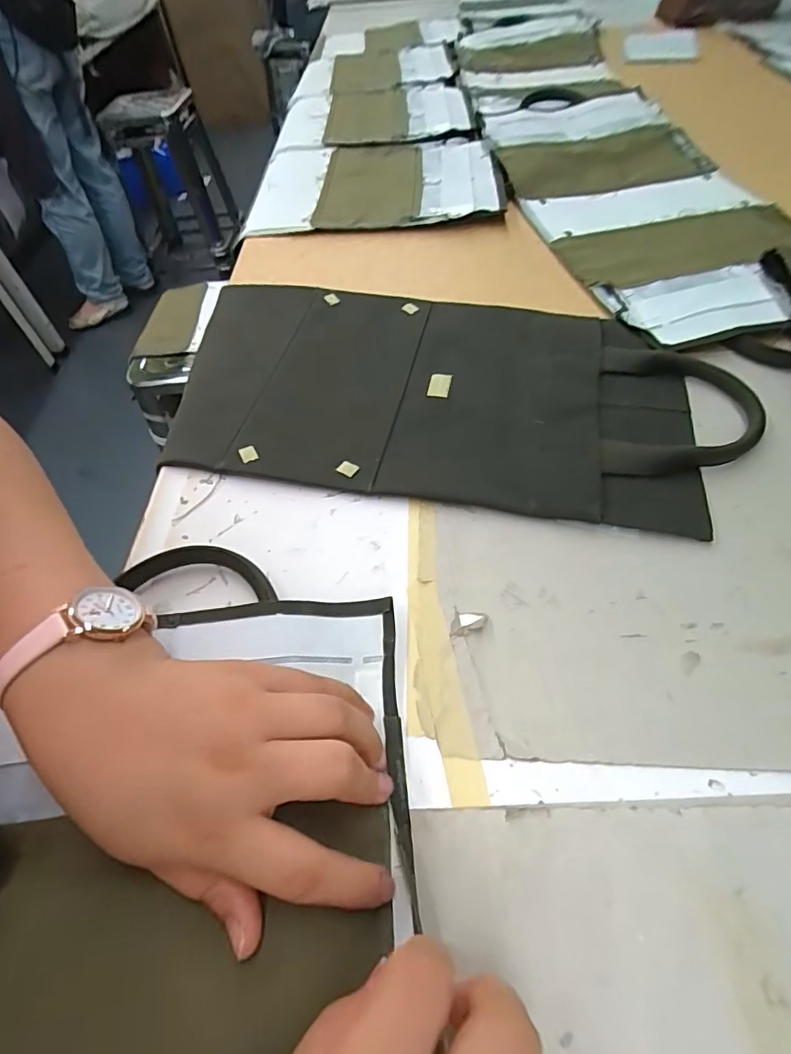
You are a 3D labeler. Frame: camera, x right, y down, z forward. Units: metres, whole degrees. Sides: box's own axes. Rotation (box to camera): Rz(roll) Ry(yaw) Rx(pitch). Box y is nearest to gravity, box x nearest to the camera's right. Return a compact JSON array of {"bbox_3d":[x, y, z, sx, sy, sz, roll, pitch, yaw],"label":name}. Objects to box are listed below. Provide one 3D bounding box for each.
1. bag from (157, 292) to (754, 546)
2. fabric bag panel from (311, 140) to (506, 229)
[{"bbox_3d":[0.038,-0.108,0.403,0.412,0.015,0.224,9,54,9],"label":"bag"},{"bbox_3d":[0.020,-0.434,0.645,0.213,0.014,0.243,2,53,3],"label":"fabric bag panel"}]

